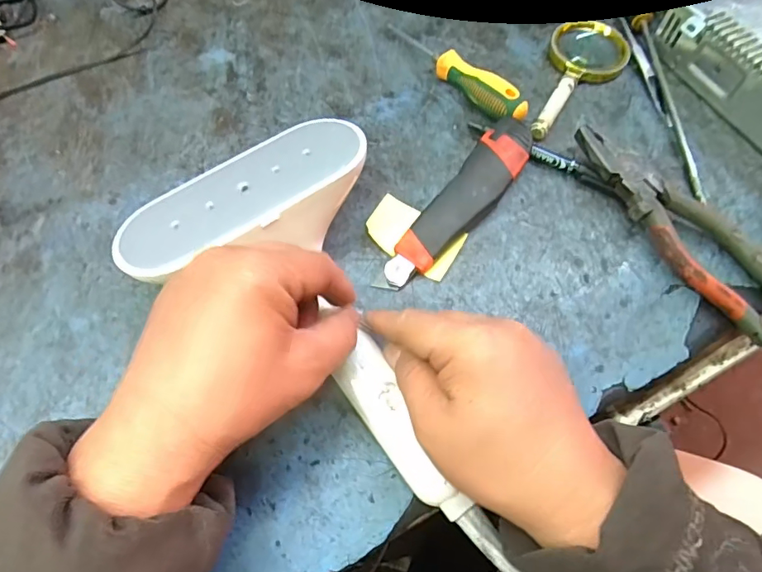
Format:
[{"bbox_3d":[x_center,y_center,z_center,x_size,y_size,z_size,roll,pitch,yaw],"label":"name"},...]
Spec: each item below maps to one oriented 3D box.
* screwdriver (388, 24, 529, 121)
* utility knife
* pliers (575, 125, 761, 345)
[{"bbox_3d":[0.058,-0.185,0.419,0.021,0.031,0.157,-36,71,-16],"label":"screwdriver"},{"bbox_3d":[0.058,-0.058,0.363,0.036,0.029,0.157,35,69,14],"label":"utility knife"},{"bbox_3d":[0.212,-0.044,0.362,0.053,0.024,0.188,-36,71,-16],"label":"pliers"}]

